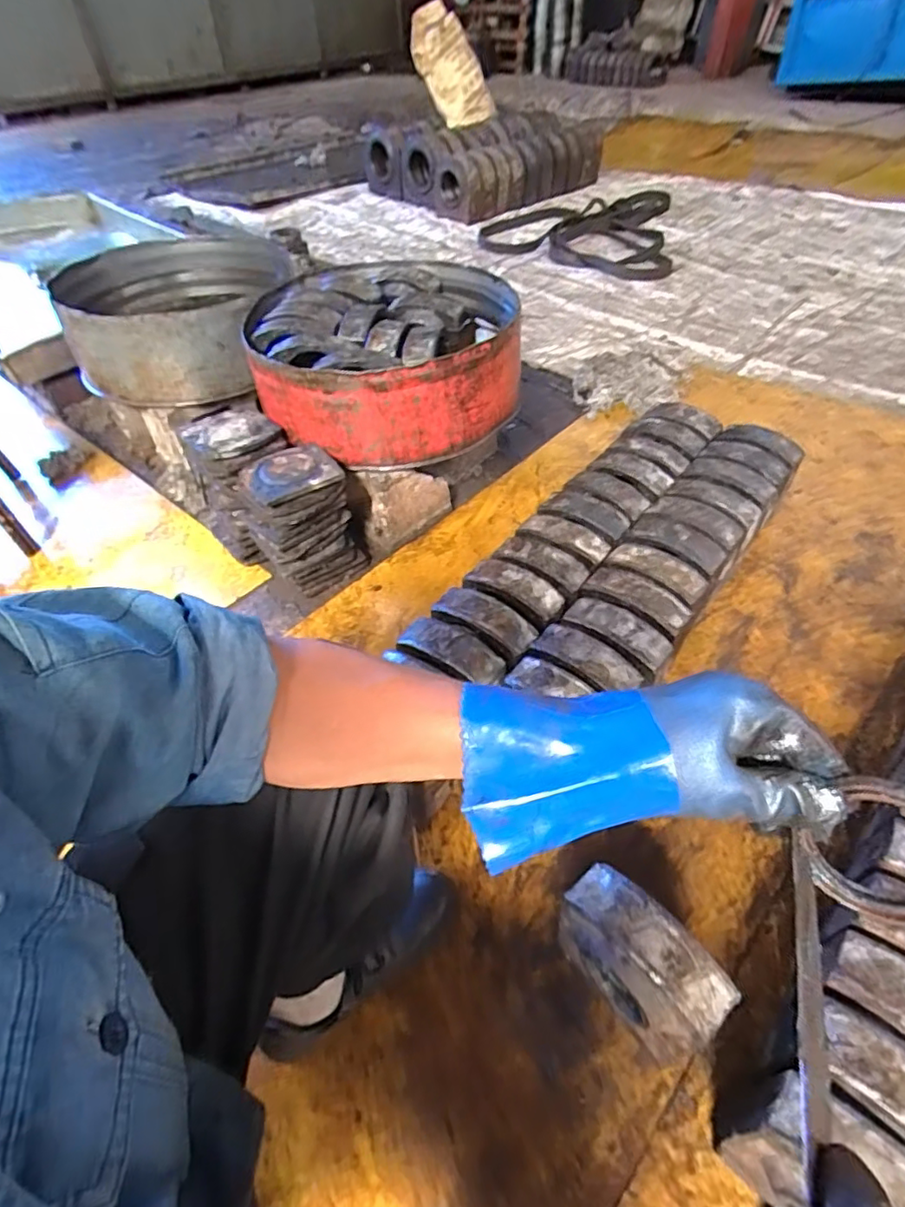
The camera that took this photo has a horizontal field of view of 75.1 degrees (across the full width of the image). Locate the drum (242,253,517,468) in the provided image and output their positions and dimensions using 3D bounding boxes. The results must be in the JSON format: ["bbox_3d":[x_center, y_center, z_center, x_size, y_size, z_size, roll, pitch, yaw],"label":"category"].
[{"bbox_3d":[-0.129,-0.525,1.265,0.525,0.204,0.524,-2,47,1],"label":"drum"}]

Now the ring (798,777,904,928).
[{"bbox_3d":[0.251,0.147,0.335,0.080,0.091,0.013,35,38,24],"label":"ring"}]

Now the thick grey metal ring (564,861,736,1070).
[{"bbox_3d":[0.204,0.416,0.679,0.086,0.203,0.182,-33,54,-24],"label":"thick grey metal ring"}]

